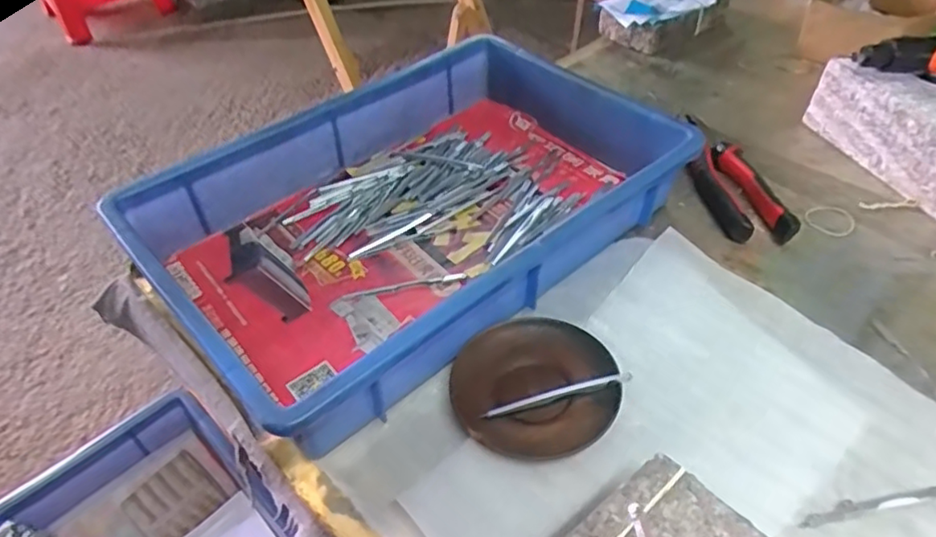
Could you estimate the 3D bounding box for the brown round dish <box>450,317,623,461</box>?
[{"bbox_3d":[0.047,0.080,0.435,0.112,0.016,0.098,-11,47,-9],"label":"brown round dish"}]

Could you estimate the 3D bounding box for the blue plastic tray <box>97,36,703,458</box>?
[{"bbox_3d":[-0.042,-0.056,0.538,0.414,0.078,0.266,-34,54,-27],"label":"blue plastic tray"}]

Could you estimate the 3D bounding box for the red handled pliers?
[{"bbox_3d":[0.247,-0.091,0.609,0.057,0.022,0.181,-7,46,-5],"label":"red handled pliers"}]

